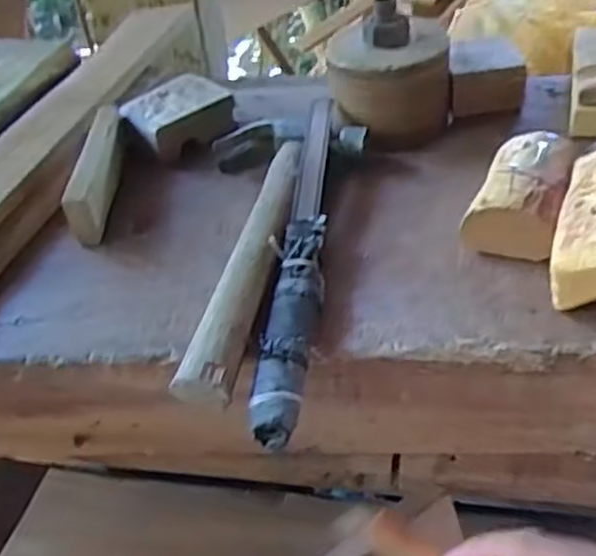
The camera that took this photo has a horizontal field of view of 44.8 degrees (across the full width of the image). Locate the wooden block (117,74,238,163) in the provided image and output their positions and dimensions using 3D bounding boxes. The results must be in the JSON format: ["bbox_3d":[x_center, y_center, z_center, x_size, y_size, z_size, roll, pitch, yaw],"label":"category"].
[{"bbox_3d":[-0.108,-0.144,0.631,0.081,0.032,0.077,-31,47,-25],"label":"wooden block"}]

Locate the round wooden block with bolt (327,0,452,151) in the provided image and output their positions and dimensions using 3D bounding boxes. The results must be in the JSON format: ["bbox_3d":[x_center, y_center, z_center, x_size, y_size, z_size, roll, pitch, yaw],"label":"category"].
[{"bbox_3d":[0.073,-0.161,0.589,0.100,0.091,0.081,4,43,11],"label":"round wooden block with bolt"}]

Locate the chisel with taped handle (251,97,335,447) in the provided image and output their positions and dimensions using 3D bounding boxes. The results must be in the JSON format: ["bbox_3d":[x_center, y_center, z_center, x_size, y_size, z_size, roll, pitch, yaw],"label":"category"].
[{"bbox_3d":[0.006,-0.026,0.488,0.031,0.035,0.302,2,42,9],"label":"chisel with taped handle"}]

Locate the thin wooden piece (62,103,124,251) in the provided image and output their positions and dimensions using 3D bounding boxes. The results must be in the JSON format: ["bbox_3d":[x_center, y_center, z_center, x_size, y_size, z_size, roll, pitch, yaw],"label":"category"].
[{"bbox_3d":[-0.152,-0.083,0.559,0.019,0.041,0.134,-3,42,4],"label":"thin wooden piece"}]

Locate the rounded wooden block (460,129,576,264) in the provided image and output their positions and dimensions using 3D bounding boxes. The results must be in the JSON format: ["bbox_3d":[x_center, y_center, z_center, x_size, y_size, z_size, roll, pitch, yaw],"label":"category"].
[{"bbox_3d":[0.151,-0.058,0.485,0.060,0.039,0.110,16,46,23],"label":"rounded wooden block"}]

